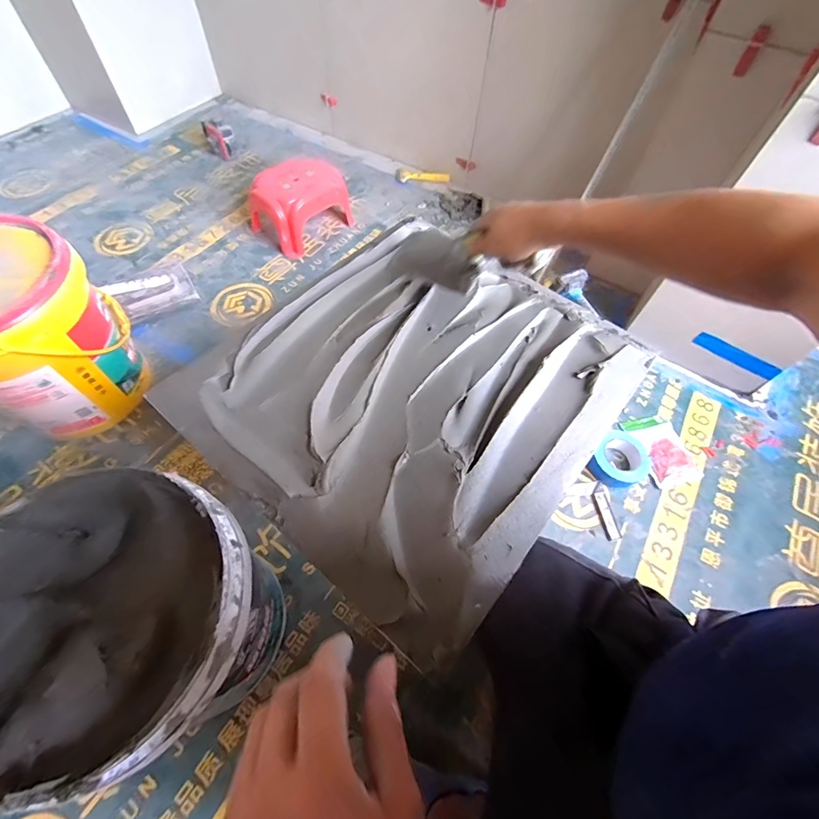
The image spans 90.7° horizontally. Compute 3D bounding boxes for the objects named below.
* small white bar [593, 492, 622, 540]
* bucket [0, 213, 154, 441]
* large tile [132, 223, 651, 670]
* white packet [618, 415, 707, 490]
[{"bbox_3d":[0.421,0.226,0.866,0.033,0.010,0.100,-7,60,-8],"label":"small white bar"},{"bbox_3d":[-0.741,-0.134,0.816,0.258,0.353,0.306,28,61,12],"label":"bucket"},{"bbox_3d":[0.010,-0.046,0.577,0.488,0.020,0.526,37,64,17],"label":"large tile"},{"bbox_3d":[0.597,0.093,0.953,0.125,0.017,0.172,-13,61,-12],"label":"white packet"}]

